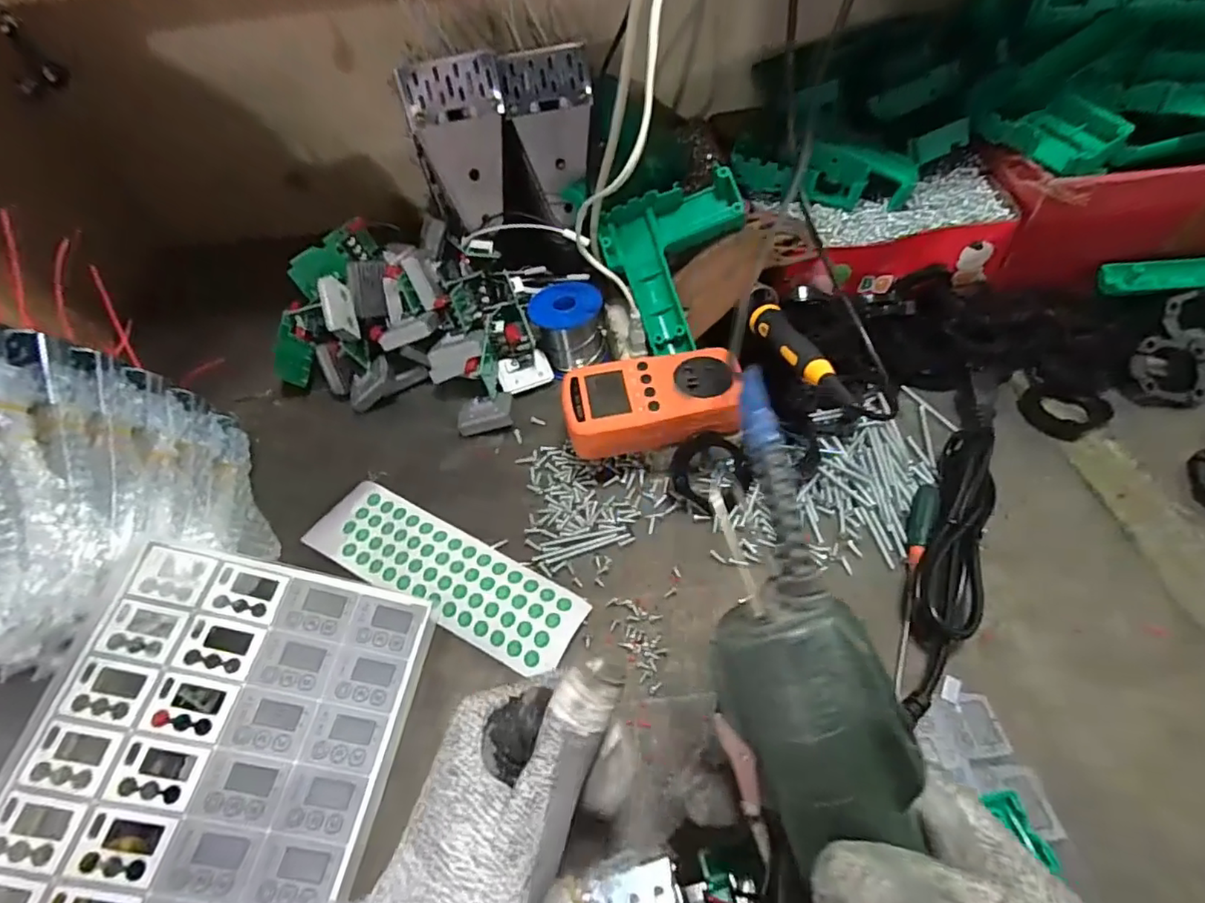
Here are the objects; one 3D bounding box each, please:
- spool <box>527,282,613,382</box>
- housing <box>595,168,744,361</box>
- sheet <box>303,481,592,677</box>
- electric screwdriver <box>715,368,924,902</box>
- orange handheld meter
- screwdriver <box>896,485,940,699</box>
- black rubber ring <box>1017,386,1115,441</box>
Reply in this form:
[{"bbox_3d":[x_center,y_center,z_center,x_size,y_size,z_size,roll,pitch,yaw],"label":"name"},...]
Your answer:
[{"bbox_3d":[-0.029,-0.111,0.515,0.065,0.061,0.059,-9,50,-2],"label":"spool"},{"bbox_3d":[0.064,-0.152,0.478,0.115,0.029,0.137,-12,81,11],"label":"housing"},{"bbox_3d":[-0.113,0.081,0.397,0.211,0.010,0.061,23,61,21],"label":"sheet"},{"bbox_3d":[0.075,0.116,0.183,0.048,0.032,0.276,-16,90,-7],"label":"electric screwdriver"},{"bbox_3d":[0.037,-0.033,0.415,0.126,0.030,0.075,-11,51,-3],"label":"orange handheld meter"},{"bbox_3d":[0.194,0.079,0.358,0.015,0.020,0.140,16,54,18],"label":"screwdriver"},{"bbox_3d":[0.358,-0.035,0.446,0.058,0.011,0.053,-3,50,3],"label":"black rubber ring"}]

